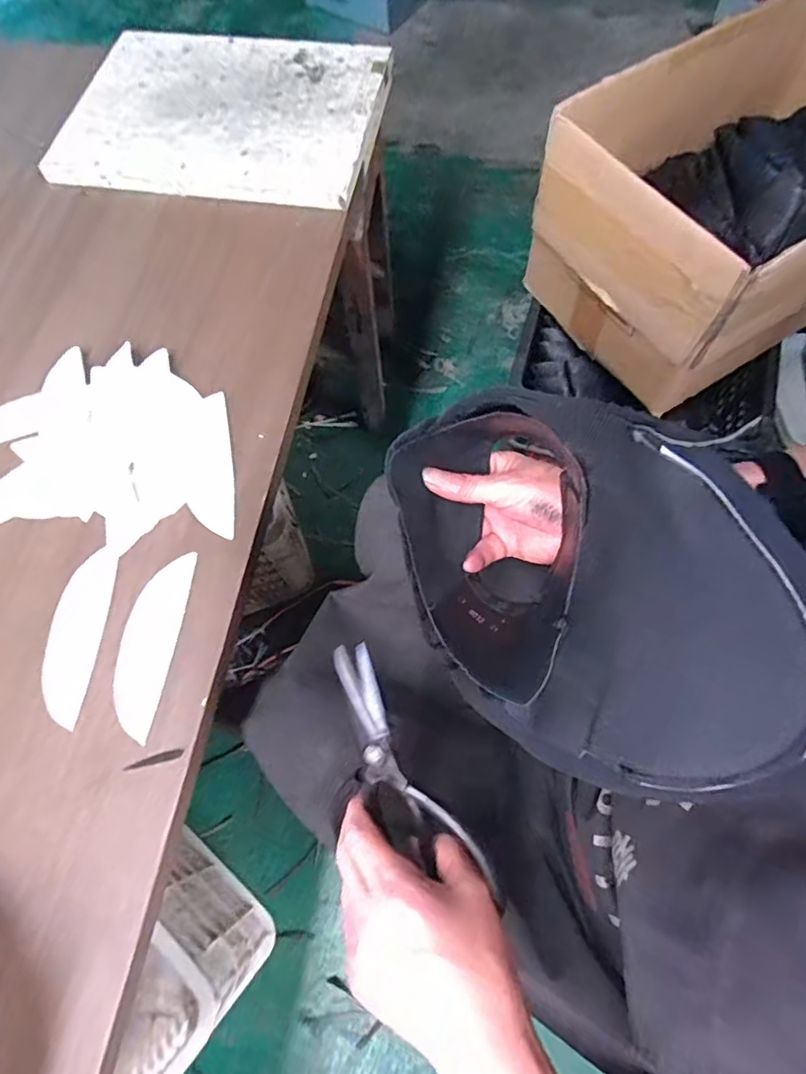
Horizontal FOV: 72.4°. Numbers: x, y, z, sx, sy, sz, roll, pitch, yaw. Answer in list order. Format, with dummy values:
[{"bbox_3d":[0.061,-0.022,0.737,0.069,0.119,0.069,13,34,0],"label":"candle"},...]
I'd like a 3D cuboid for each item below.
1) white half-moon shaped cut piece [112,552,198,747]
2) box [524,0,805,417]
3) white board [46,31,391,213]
[{"bbox_3d":[-0.218,0.088,0.468,0.048,0.010,0.151,7,70,3],"label":"white half-moon shaped cut piece"},{"bbox_3d":[0.460,-0.464,0.725,0.537,0.240,0.359,-29,70,-9],"label":"box"},{"bbox_3d":[-0.229,-0.553,0.711,0.379,0.023,0.302,10,69,7],"label":"white board"}]

